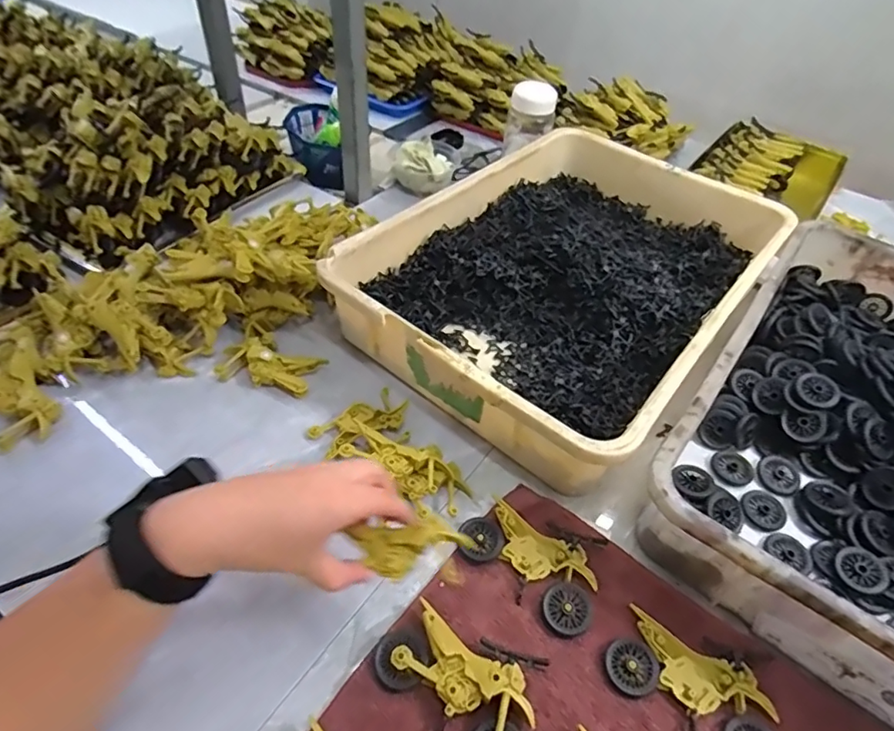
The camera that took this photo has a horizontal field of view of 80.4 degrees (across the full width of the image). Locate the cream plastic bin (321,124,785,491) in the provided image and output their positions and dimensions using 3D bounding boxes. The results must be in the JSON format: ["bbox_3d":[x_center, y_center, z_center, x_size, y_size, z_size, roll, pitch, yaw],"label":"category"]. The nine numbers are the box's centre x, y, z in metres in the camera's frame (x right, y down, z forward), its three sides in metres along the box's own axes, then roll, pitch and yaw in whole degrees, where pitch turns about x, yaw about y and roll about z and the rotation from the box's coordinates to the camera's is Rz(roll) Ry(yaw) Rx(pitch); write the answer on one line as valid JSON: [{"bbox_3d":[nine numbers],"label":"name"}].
[{"bbox_3d":[0.153,-0.124,0.622,0.343,0.089,0.506,33,56,25],"label":"cream plastic bin"}]

